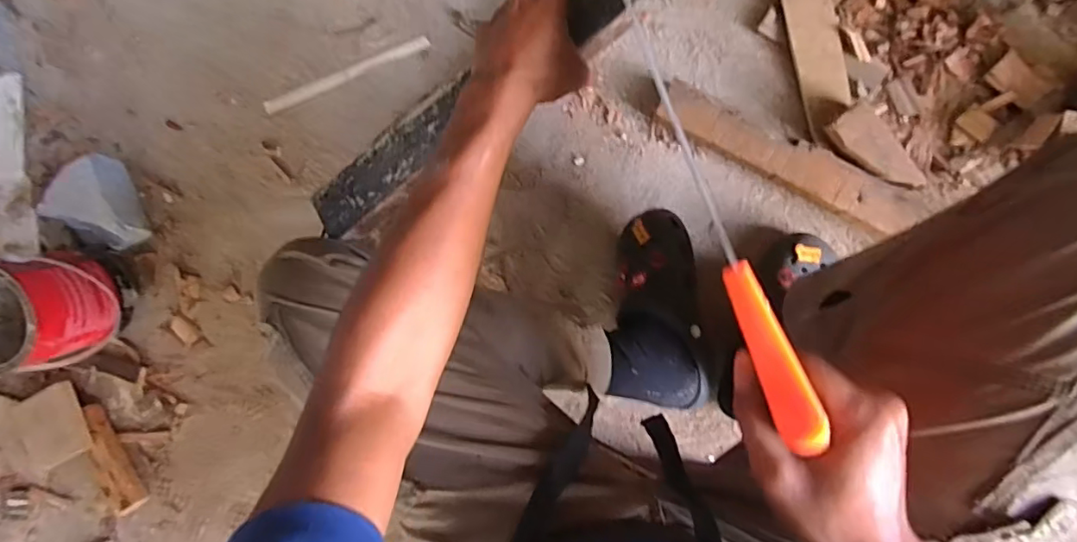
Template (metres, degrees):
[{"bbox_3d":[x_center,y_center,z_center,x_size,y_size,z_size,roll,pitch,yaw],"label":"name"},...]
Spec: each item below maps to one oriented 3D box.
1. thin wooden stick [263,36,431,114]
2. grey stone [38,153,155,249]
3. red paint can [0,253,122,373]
[{"bbox_3d":[-0.294,-0.300,0.844,0.273,0.007,0.021,-20,87,7],"label":"thin wooden stick"},{"bbox_3d":[-0.690,-0.092,0.857,0.122,0.073,0.141,-29,86,6],"label":"grey stone"},{"bbox_3d":[-0.723,0.055,0.788,0.155,0.130,0.158,3,90,9],"label":"red paint can"}]

